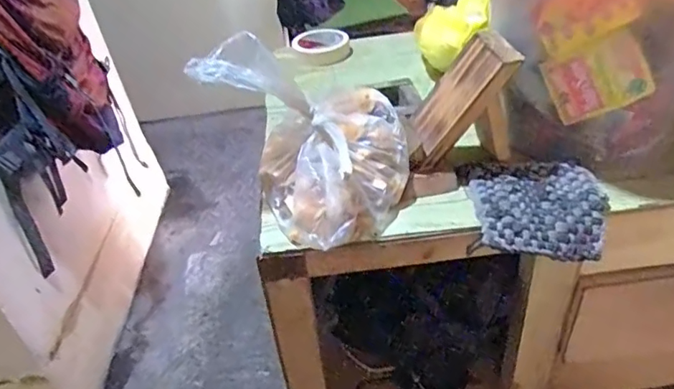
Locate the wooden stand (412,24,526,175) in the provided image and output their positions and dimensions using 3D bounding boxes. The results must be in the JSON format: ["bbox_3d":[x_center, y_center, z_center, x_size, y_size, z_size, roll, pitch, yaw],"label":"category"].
[{"bbox_3d":[0.133,-0.100,0.580,0.109,0.119,0.077,-7,38,1],"label":"wooden stand"}]

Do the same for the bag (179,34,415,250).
[{"bbox_3d":[-0.014,-0.076,0.559,0.176,0.154,0.191,-28,42,-24],"label":"bag"}]

